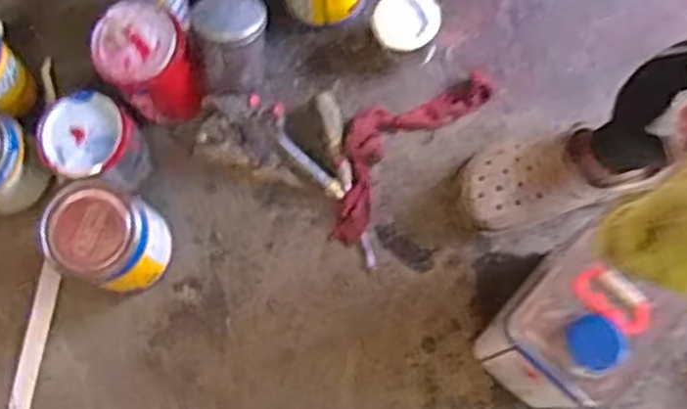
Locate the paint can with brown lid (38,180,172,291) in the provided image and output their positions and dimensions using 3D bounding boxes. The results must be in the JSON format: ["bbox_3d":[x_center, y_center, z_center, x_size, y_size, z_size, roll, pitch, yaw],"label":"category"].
[{"bbox_3d":[-0.253,0.043,0.858,0.109,0.137,0.104,0,74,2],"label":"paint can with brown lid"}]

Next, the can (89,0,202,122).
[{"bbox_3d":[-0.222,-0.158,0.900,0.099,0.130,0.105,0,74,2],"label":"can"}]

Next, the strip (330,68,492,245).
[{"bbox_3d":[0.060,-0.082,0.932,0.098,0.022,0.267,41,79,12],"label":"strip"}]

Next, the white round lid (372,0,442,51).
[{"bbox_3d":[0.074,-0.218,0.908,0.077,0.025,0.070,0,74,2],"label":"white round lid"}]

